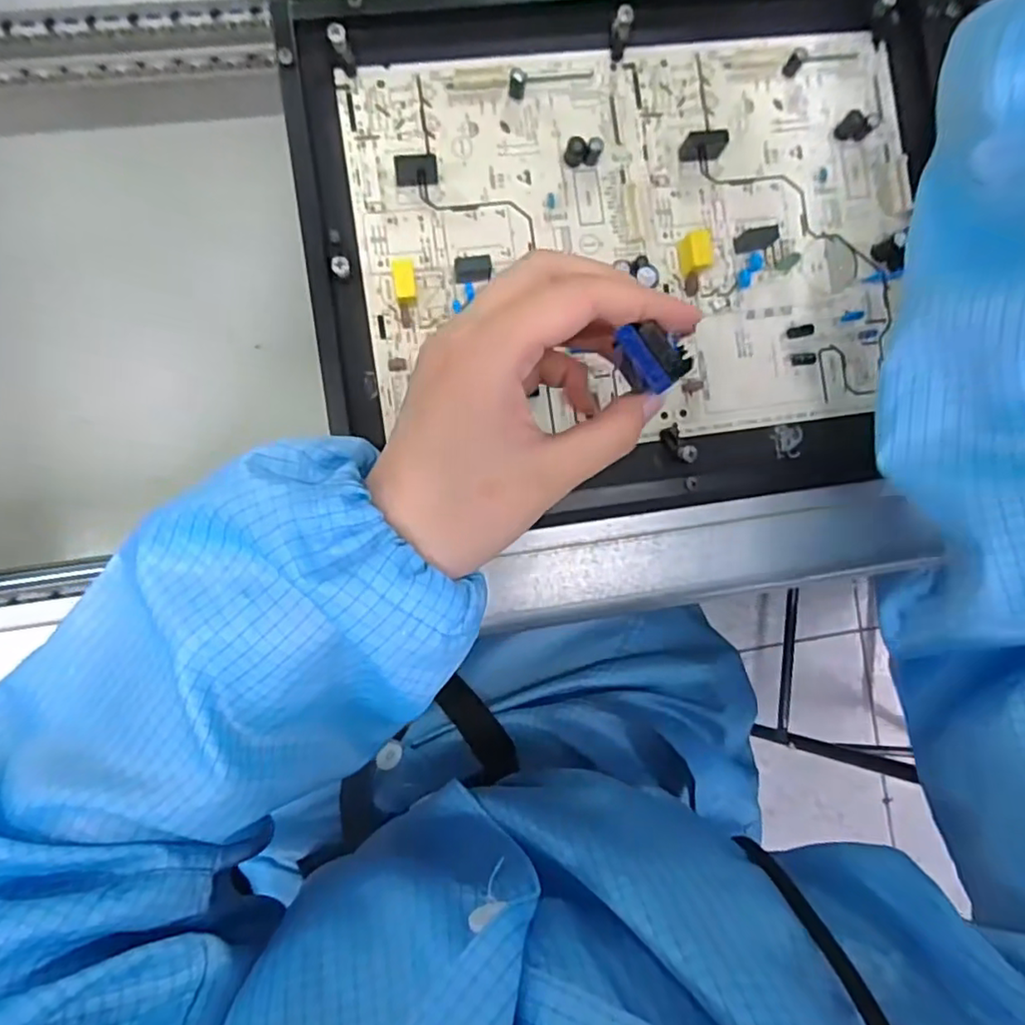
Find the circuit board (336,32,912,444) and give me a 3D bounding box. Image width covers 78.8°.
[{"bbox_3d":[0.067,-0.136,0.313,0.280,0.016,0.193,-8,89,-6],"label":"circuit board"}]

